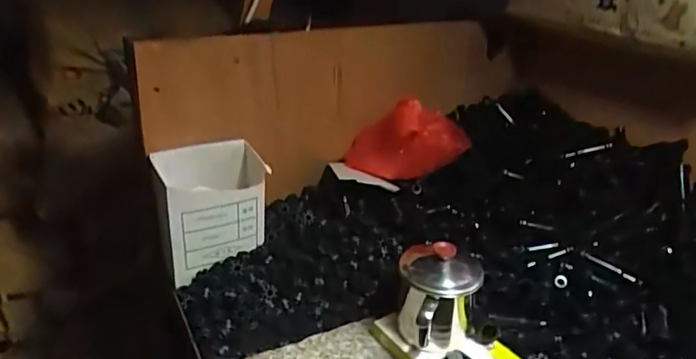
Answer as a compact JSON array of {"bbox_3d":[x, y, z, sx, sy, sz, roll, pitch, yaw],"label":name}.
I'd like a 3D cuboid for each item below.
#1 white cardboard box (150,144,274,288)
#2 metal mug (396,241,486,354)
[{"bbox_3d":[-0.169,0.037,0.632,0.123,0.140,0.075,-11,30,-28],"label":"white cardboard box"},{"bbox_3d":[0.082,0.111,0.520,0.071,0.086,0.076,3,27,-1],"label":"metal mug"}]

